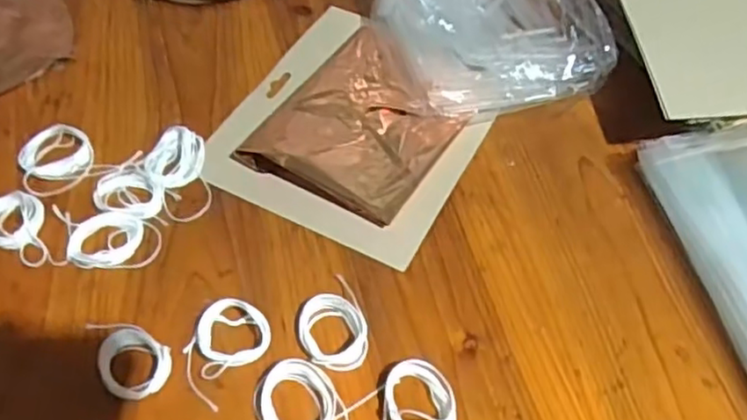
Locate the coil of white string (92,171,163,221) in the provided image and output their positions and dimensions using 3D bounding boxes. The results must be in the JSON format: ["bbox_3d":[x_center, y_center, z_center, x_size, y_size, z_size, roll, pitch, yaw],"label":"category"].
[{"bbox_3d":[-0.152,-0.010,0.421,0.044,0.005,0.033,7,53,8],"label":"coil of white string"}]

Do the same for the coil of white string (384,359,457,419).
[{"bbox_3d":[0.023,0.107,0.336,0.036,0.011,0.063,-2,52,1],"label":"coil of white string"}]

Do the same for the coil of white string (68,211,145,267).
[{"bbox_3d":[-0.160,0.018,0.401,0.039,0.004,0.037,-1,52,2],"label":"coil of white string"}]

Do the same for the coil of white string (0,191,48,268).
[{"bbox_3d":[-0.213,0.009,0.406,0.056,0.010,0.034,25,57,21],"label":"coil of white string"}]

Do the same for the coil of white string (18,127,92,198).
[{"bbox_3d":[-0.206,-0.033,0.439,0.042,0.009,0.054,-20,54,-12],"label":"coil of white string"}]

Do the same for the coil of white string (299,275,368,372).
[{"bbox_3d":[-0.023,0.062,0.367,0.035,0.012,0.054,-13,53,-7],"label":"coil of white string"}]

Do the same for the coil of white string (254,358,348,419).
[{"bbox_3d":[-0.037,0.101,0.340,0.040,0.011,0.052,-23,55,-15],"label":"coil of white string"}]

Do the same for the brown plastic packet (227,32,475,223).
[{"bbox_3d":[-0.003,-0.061,0.456,0.114,0.016,0.143,27,58,22],"label":"brown plastic packet"}]

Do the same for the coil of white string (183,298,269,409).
[{"bbox_3d":[-0.082,0.073,0.360,0.040,0.012,0.052,30,59,24],"label":"coil of white string"}]

